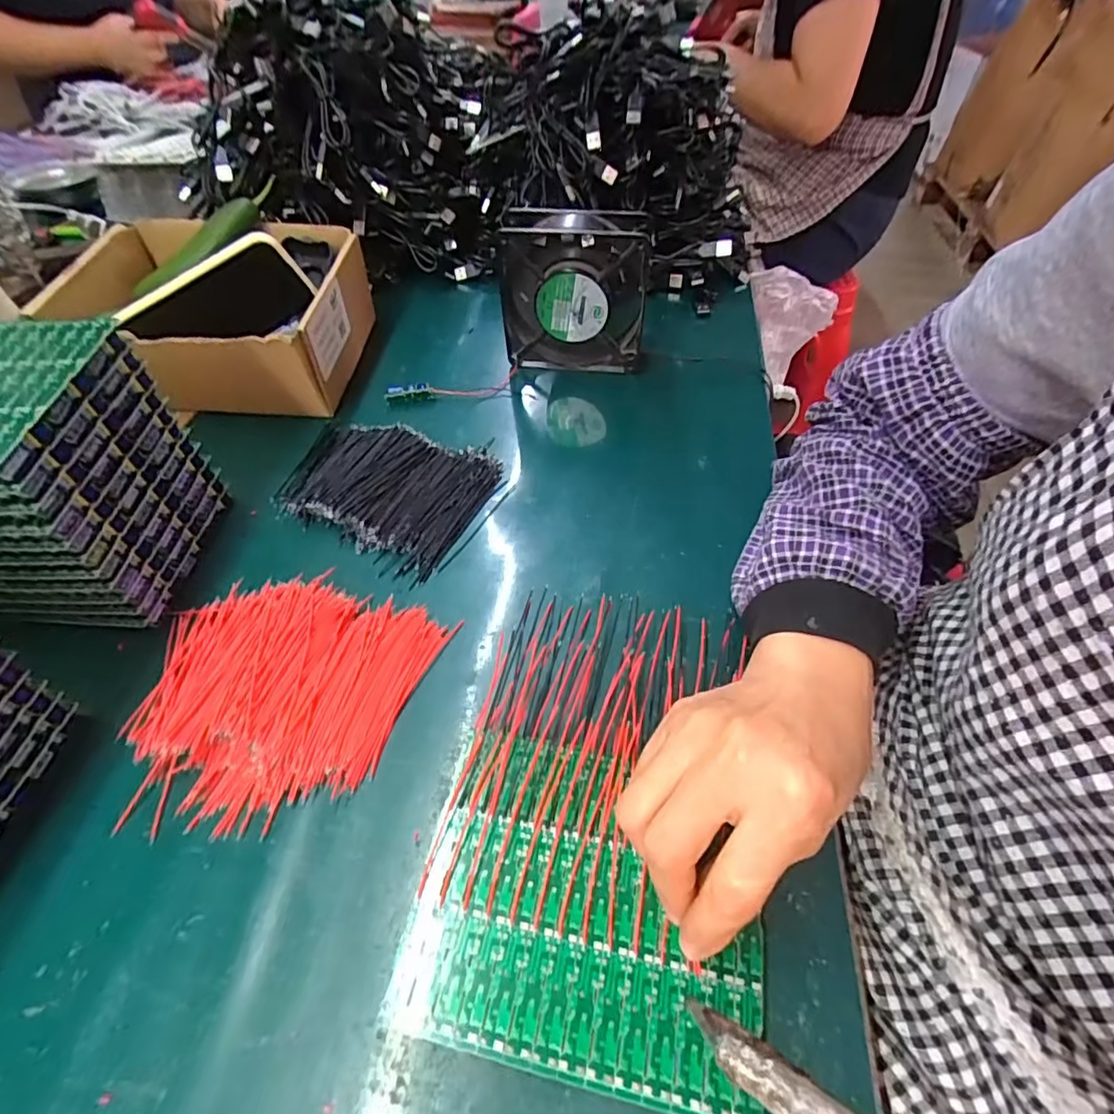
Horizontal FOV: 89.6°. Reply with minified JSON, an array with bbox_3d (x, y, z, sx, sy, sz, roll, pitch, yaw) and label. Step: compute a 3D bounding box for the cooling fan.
[{"bbox_3d":[0.014,-0.225,0.480,0.121,0.126,0.046,9,50,5],"label":"cooling fan"}]

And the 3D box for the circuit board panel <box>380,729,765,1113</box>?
[{"bbox_3d":[0.013,0.150,0.251,0.147,0.007,0.124,9,52,8],"label":"circuit board panel"}]

